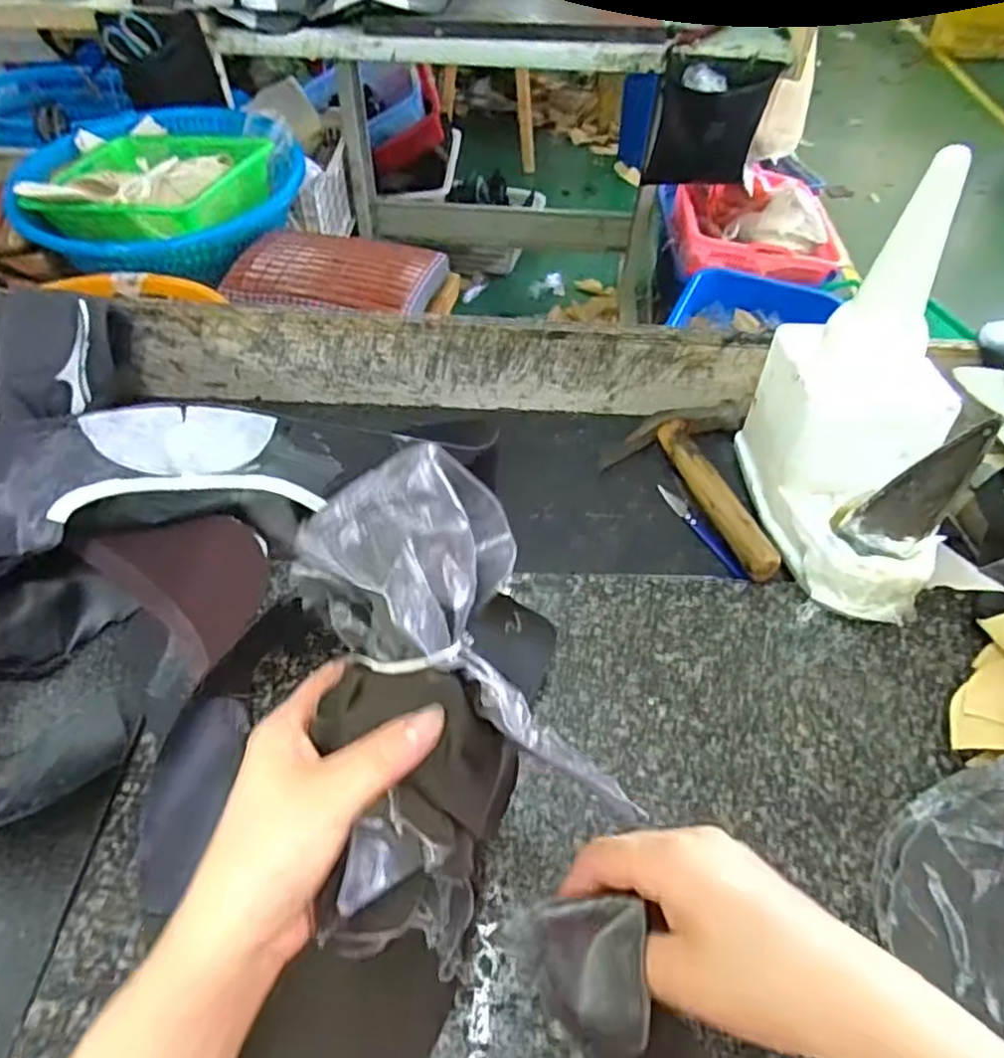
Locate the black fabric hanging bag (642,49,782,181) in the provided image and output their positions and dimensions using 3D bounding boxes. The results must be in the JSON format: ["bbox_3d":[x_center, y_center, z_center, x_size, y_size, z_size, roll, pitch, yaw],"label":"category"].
[{"bbox_3d":[0.412,-0.810,1.376,0.209,0.227,0.074,17,53,12],"label":"black fabric hanging bag"}]

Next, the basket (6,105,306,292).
[{"bbox_3d":[-0.635,-0.666,1.304,0.474,0.127,0.490,0,51,-1],"label":"basket"}]

